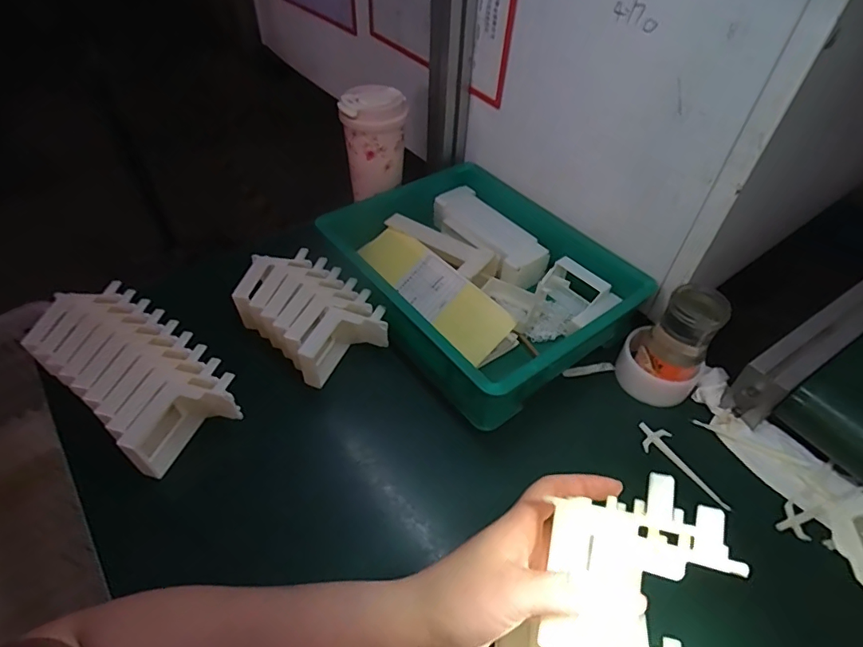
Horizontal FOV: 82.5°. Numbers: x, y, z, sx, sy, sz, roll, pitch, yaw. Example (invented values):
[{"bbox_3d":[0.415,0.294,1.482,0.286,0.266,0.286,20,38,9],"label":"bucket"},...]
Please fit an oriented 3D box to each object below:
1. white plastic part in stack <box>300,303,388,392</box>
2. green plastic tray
[{"bbox_3d":[-0.103,0.021,0.559,0.107,0.057,0.055,-23,53,-23],"label":"white plastic part in stack"},{"bbox_3d":[0.055,-0.063,0.626,0.267,0.078,0.348,-28,55,-26],"label":"green plastic tray"}]

